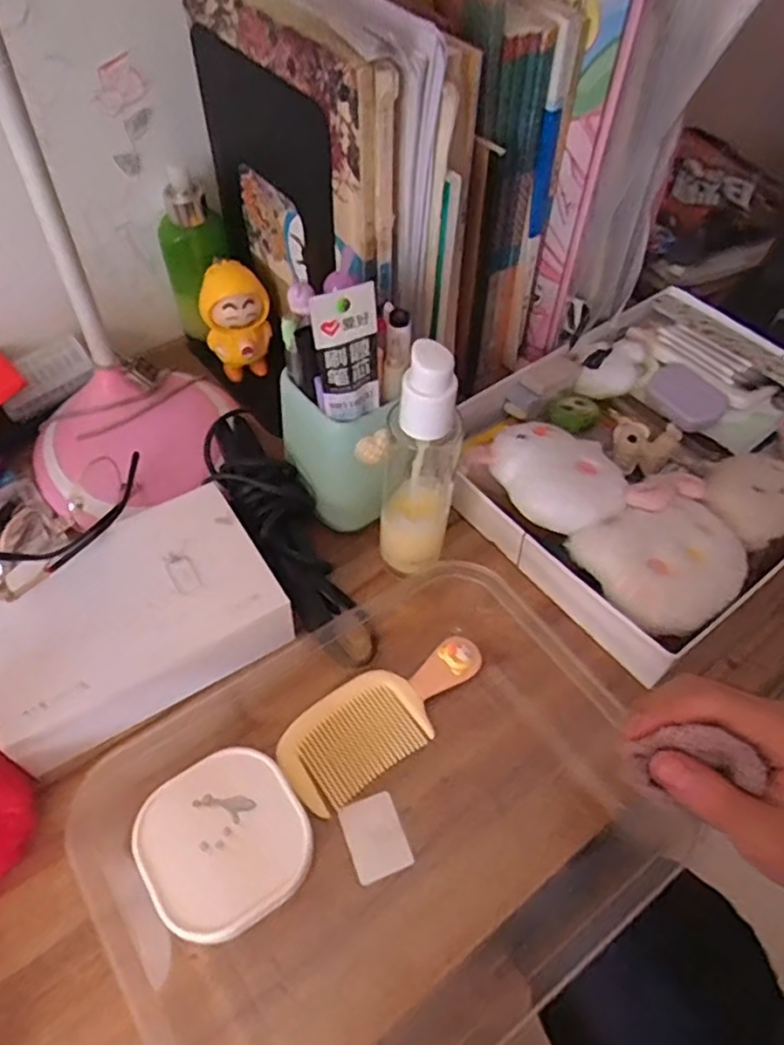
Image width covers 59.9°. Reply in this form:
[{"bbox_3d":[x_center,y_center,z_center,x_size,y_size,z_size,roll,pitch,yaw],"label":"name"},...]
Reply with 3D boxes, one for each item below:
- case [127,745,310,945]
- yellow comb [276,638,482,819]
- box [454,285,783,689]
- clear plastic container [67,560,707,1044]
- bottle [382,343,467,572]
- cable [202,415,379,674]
[{"bbox_3d":[-0.084,0.164,0.348,0.078,0.025,0.079,-29,61,-23],"label":"case"},{"bbox_3d":[-0.003,0.110,0.397,0.129,0.014,0.053,-30,61,-23],"label":"yellow comb"},{"bbox_3d":[0.200,-0.063,0.502,0.301,0.060,0.230,-32,61,-24],"label":"box"},{"bbox_3d":[-0.007,0.148,0.354,0.266,0.042,0.222,-29,60,-23],"label":"clear plastic container"},{"bbox_3d":[0.018,-0.029,0.399,0.040,0.168,0.035,7,53,2],"label":"bottle"},{"bbox_3d":[-0.072,0.000,0.448,0.053,0.043,0.198,-22,58,-18],"label":"cable"}]

